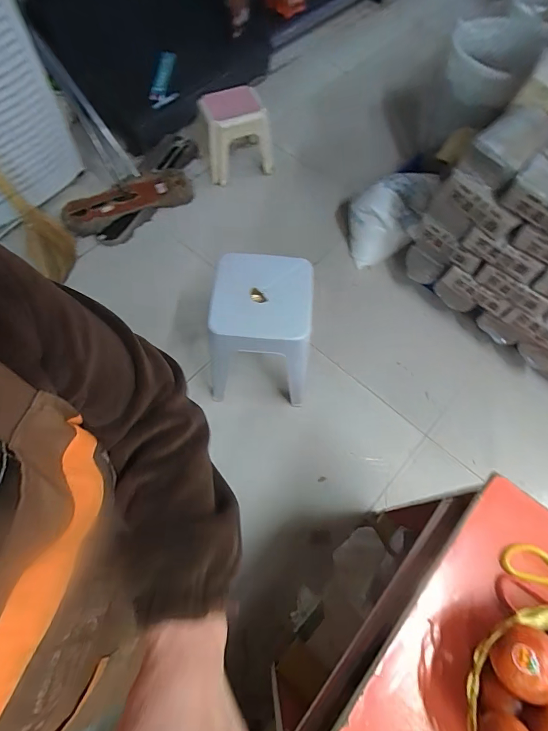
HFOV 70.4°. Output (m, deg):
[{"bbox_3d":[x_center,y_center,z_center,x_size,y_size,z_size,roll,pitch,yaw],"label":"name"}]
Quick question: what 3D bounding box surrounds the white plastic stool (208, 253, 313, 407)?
[{"bbox_3d":[-0.042,-0.097,1.338,0.334,0.507,0.312,7,65,2],"label":"white plastic stool"}]

